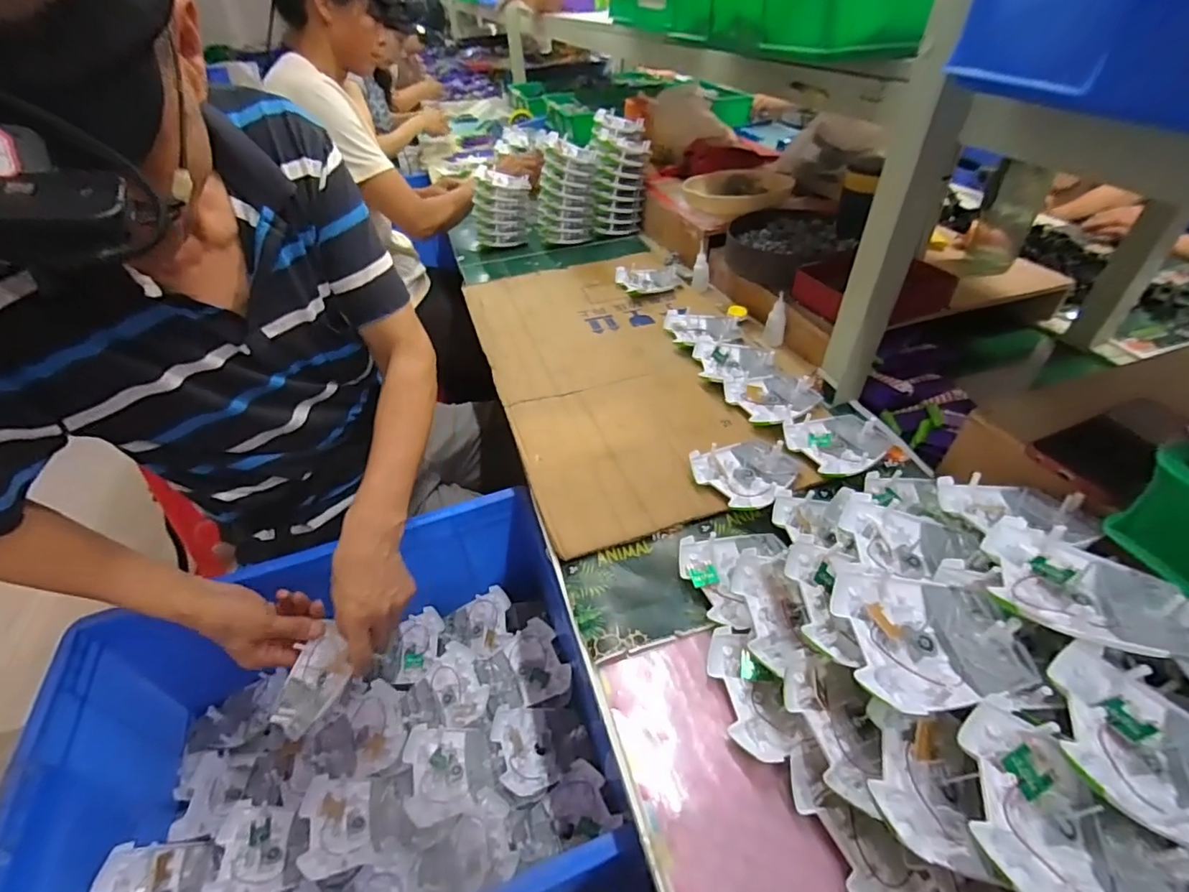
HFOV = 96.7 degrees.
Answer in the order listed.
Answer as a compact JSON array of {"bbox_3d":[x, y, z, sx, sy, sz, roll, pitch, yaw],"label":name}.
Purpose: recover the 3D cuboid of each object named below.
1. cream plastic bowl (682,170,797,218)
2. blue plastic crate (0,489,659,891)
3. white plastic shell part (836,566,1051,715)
[{"bbox_3d":[0.250,-0.448,0.957,0.195,0.059,0.152,11,45,17],"label":"cream plastic bowl"},{"bbox_3d":[-0.275,0.329,0.583,0.529,0.224,0.438,-14,43,-10],"label":"blue plastic crate"},{"bbox_3d":[0.224,0.124,0.359,0.105,0.025,0.104,-4,42,1],"label":"white plastic shell part"}]

